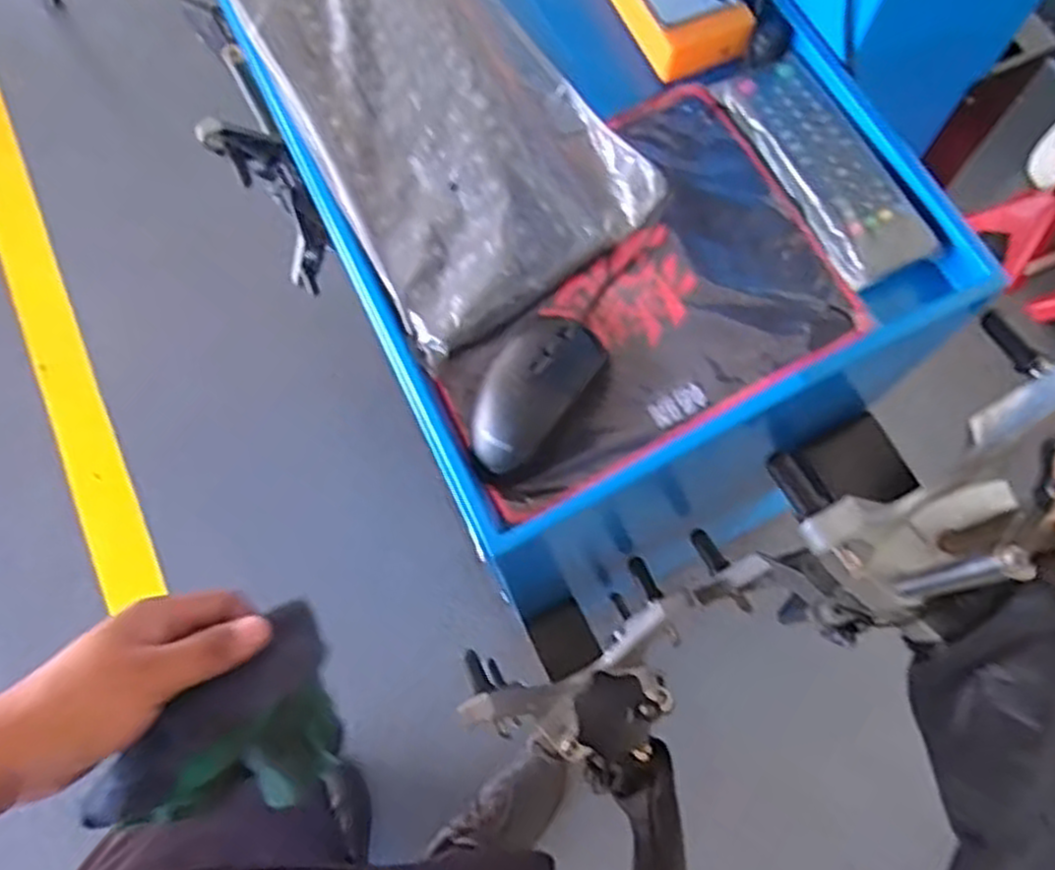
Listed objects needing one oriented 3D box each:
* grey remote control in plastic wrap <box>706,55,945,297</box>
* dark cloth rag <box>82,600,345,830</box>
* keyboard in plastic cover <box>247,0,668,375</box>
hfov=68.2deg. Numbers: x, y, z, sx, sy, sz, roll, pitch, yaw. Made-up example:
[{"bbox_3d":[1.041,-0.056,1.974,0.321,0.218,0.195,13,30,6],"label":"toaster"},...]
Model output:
[{"bbox_3d":[0.188,-0.170,0.490,0.058,0.016,0.168,-25,73,-7],"label":"grey remote control in plastic wrap"},{"bbox_3d":[-0.148,0.164,0.416,0.072,0.073,0.134,41,77,14],"label":"dark cloth rag"},{"bbox_3d":[-0.094,-0.273,0.557,0.176,0.039,0.429,-29,73,-8],"label":"keyboard in plastic cover"}]

